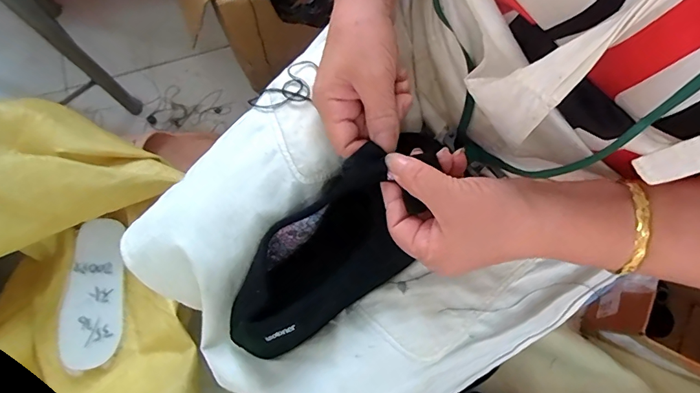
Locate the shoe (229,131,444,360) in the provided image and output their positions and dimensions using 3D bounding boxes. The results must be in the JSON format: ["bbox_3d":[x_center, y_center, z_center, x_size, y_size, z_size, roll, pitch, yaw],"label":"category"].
[{"bbox_3d":[-0.014,0.041,0.332,0.090,0.060,0.211,41,94,10],"label":"shoe"}]

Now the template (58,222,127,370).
[{"bbox_3d":[-0.350,0.130,0.581,0.070,0.017,0.193,2,78,-20],"label":"template"}]

